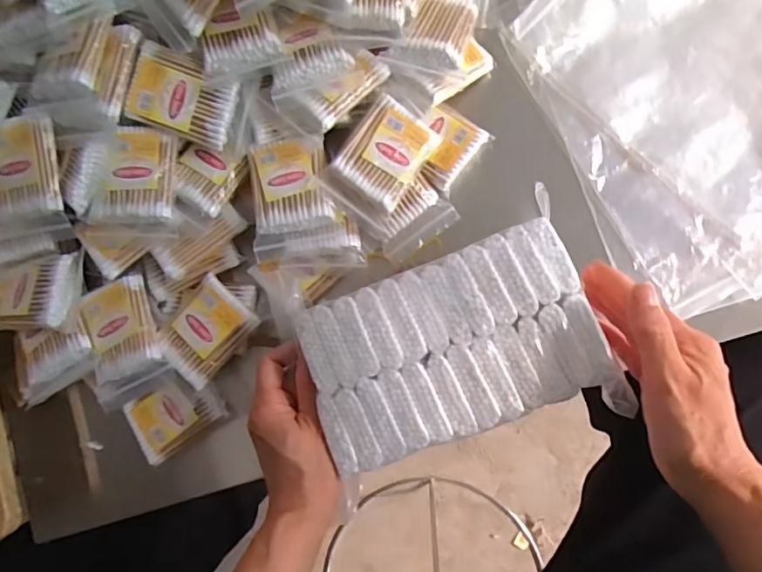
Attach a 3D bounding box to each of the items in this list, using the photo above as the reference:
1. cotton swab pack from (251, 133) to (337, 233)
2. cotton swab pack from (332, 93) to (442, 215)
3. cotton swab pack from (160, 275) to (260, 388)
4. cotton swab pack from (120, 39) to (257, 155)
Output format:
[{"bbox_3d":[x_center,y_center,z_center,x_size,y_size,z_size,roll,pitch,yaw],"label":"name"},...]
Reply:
[{"bbox_3d":[-0.068,-0.076,0.398,0.057,0.016,0.067,-11,82,4],"label":"cotton swab pack"},{"bbox_3d":[0.005,-0.102,0.400,0.057,0.014,0.075,34,87,-11],"label":"cotton swab pack"},{"bbox_3d":[-0.137,0.035,0.413,0.052,0.021,0.071,42,89,8],"label":"cotton swab pack"},{"bbox_3d":[-0.140,-0.139,0.394,0.086,0.015,0.056,18,98,-15],"label":"cotton swab pack"}]

